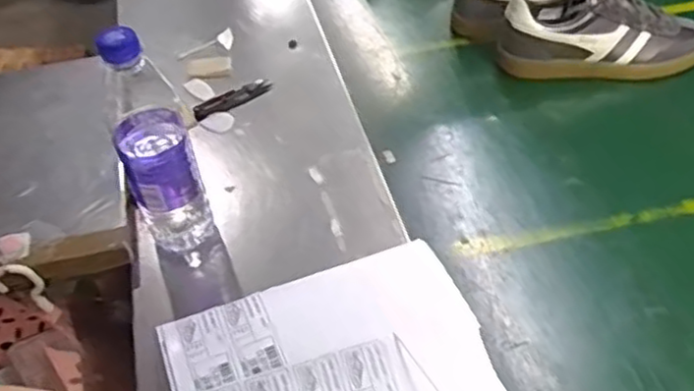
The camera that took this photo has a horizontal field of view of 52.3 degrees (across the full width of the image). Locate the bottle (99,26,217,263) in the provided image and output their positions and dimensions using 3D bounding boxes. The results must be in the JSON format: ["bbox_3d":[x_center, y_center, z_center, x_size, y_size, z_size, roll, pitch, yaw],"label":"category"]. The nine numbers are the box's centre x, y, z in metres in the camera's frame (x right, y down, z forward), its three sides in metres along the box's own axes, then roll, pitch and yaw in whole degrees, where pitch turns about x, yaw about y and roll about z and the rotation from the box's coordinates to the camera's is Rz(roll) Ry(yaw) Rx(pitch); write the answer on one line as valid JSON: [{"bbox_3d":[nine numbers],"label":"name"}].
[{"bbox_3d":[-0.168,-0.040,0.628,0.060,0.233,0.077,-17,49,-13],"label":"bottle"}]

